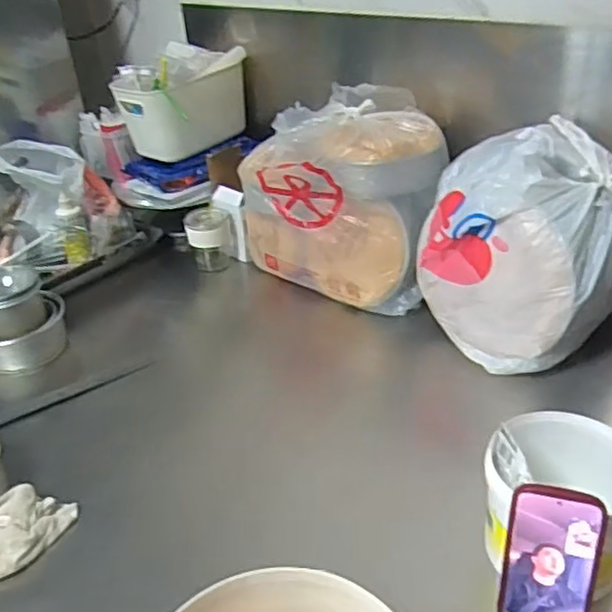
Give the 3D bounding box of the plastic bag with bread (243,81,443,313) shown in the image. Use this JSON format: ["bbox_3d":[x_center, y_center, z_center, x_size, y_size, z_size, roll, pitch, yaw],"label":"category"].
[{"bbox_3d":[0.057,-0.200,1.168,0.356,0.309,0.190,15,38,28],"label":"plastic bag with bread"}]

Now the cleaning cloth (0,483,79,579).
[{"bbox_3d":[-0.352,0.271,0.778,0.084,0.049,0.153,23,43,37],"label":"cleaning cloth"}]

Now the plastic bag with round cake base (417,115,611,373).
[{"bbox_3d":[0.341,-0.093,0.969,0.344,0.295,0.219,19,41,33],"label":"plastic bag with round cake base"}]

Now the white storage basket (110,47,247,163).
[{"bbox_3d":[-0.250,-0.414,1.360,0.168,0.156,0.215,15,38,29],"label":"white storage basket"}]

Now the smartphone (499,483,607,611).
[{"bbox_3d":[0.231,0.239,0.618,0.083,0.150,0.007,5,20,19],"label":"smartphone"}]

